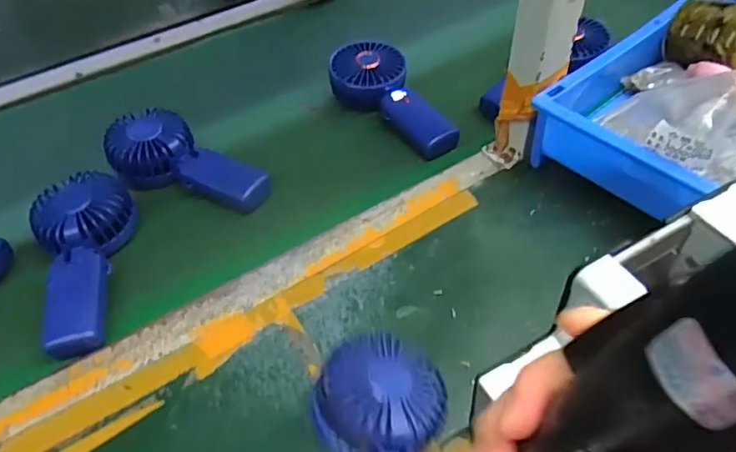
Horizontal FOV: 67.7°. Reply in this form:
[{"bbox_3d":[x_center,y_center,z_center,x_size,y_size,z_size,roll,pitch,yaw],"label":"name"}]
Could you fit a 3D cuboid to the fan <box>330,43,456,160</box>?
[{"bbox_3d":[0.022,-0.138,0.595,0.081,0.042,0.168,-23,53,-15],"label":"fan"}]

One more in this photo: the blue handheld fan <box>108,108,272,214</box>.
[{"bbox_3d":[-0.187,-0.058,0.552,0.172,0.050,0.084,27,57,23],"label":"blue handheld fan"}]

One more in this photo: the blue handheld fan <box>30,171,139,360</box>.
[{"bbox_3d":[-0.248,0.025,0.484,0.084,0.033,0.178,-17,52,-11],"label":"blue handheld fan"}]

